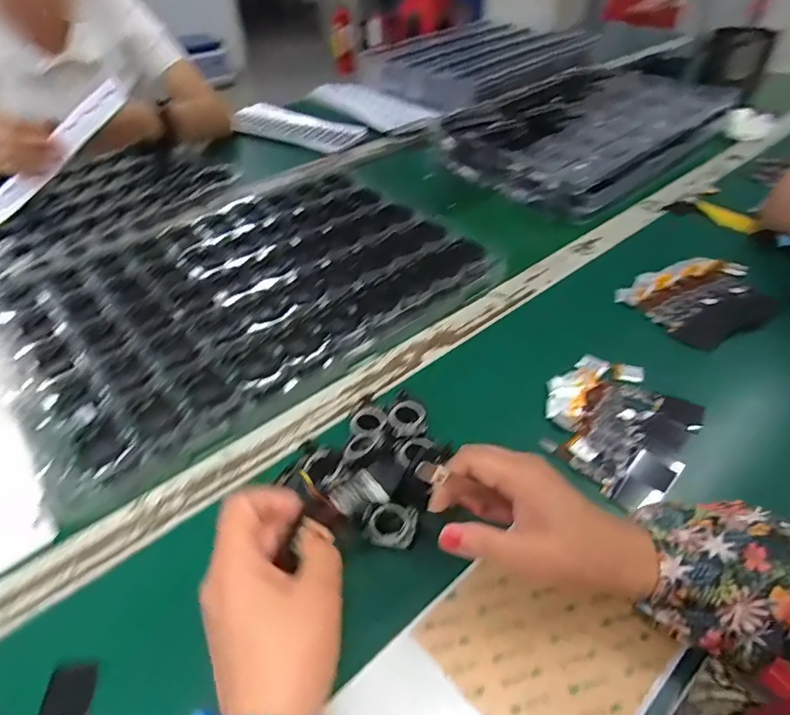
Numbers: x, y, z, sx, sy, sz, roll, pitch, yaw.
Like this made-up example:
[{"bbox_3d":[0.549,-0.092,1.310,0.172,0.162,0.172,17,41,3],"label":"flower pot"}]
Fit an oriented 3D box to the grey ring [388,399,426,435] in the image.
[{"bbox_3d":[0.011,0.052,0.446,0.031,0.004,0.036,1,43,3],"label":"grey ring"}]

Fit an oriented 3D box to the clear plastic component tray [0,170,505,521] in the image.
[{"bbox_3d":[-0.175,-0.085,0.578,0.471,0.038,0.353,-29,50,-26],"label":"clear plastic component tray"}]

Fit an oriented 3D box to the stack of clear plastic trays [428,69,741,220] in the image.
[{"bbox_3d":[0.317,-0.389,0.850,0.448,0.080,0.314,-33,52,-29],"label":"stack of clear plastic trays"}]

